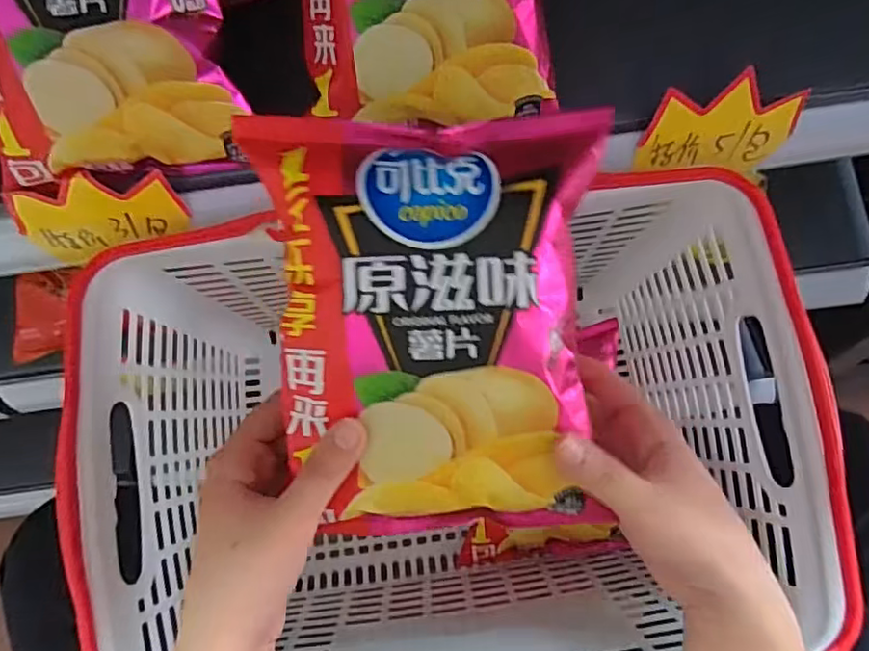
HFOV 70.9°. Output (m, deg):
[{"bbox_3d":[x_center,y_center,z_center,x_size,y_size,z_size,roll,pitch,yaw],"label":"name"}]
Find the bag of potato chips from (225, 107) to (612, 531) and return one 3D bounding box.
[{"bbox_3d":[0.002,0.003,0.266,0.144,0.040,0.190,-2,94,-1],"label":"bag of potato chips"}]

